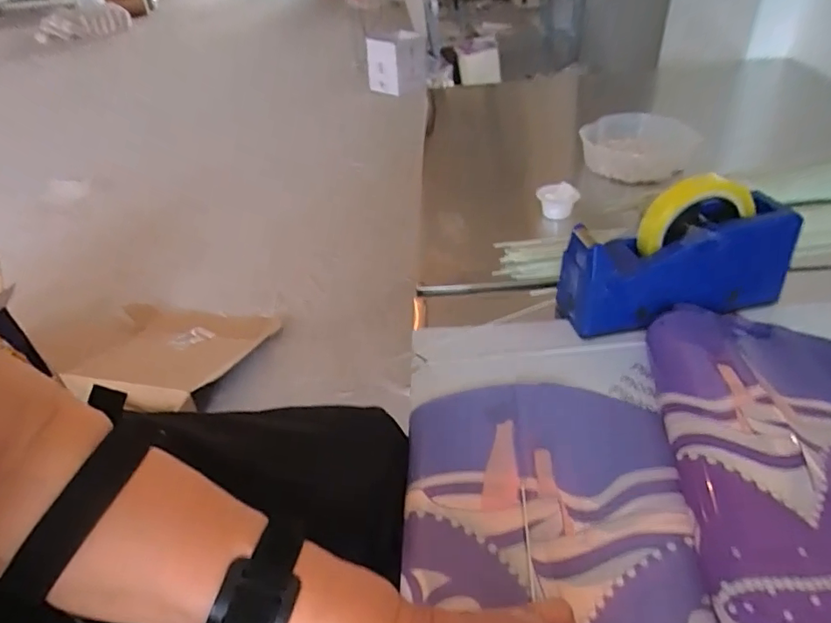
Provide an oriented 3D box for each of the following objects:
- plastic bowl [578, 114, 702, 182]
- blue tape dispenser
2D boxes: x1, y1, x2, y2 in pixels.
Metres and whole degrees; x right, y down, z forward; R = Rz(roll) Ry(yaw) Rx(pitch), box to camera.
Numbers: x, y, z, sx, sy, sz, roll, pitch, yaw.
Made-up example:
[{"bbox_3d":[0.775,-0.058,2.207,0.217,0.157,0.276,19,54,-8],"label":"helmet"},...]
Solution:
[{"bbox_3d":[0.325,-0.234,0.788,0.153,0.073,0.140,16,43,27],"label":"plastic bowl"},{"bbox_3d":[0.245,-0.051,0.496,0.208,0.130,0.067,-9,37,-4],"label":"blue tape dispenser"}]

